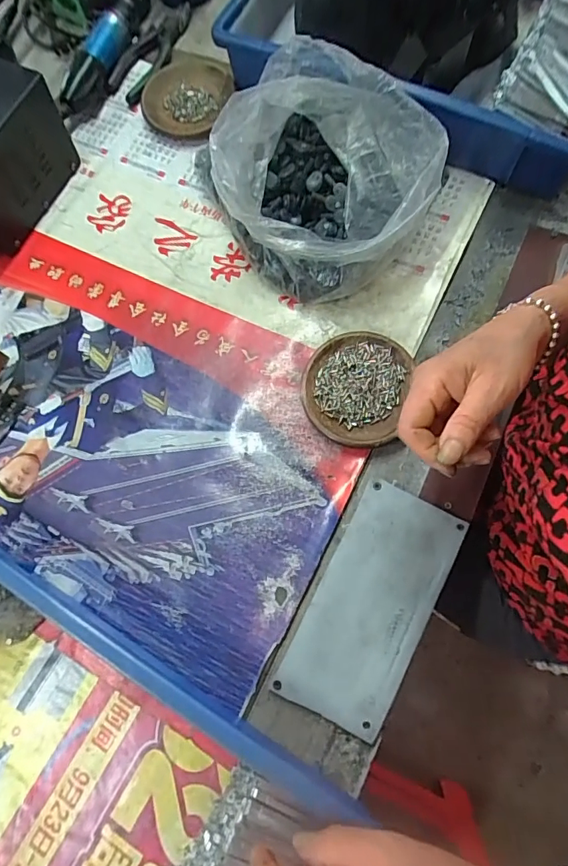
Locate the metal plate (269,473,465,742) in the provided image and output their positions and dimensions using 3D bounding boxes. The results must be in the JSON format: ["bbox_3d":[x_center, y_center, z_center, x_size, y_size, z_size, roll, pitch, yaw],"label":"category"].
[{"bbox_3d":[0.076,0.147,0.406,0.098,0.005,0.200,27,78,11],"label":"metal plate"}]

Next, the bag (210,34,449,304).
[{"bbox_3d":[0.045,-0.265,0.475,0.196,0.123,0.211,43,80,14],"label":"bag"}]

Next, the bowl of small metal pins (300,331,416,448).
[{"bbox_3d":[0.068,-0.044,0.460,0.097,0.026,0.114,15,76,7],"label":"bowl of small metal pins"}]

